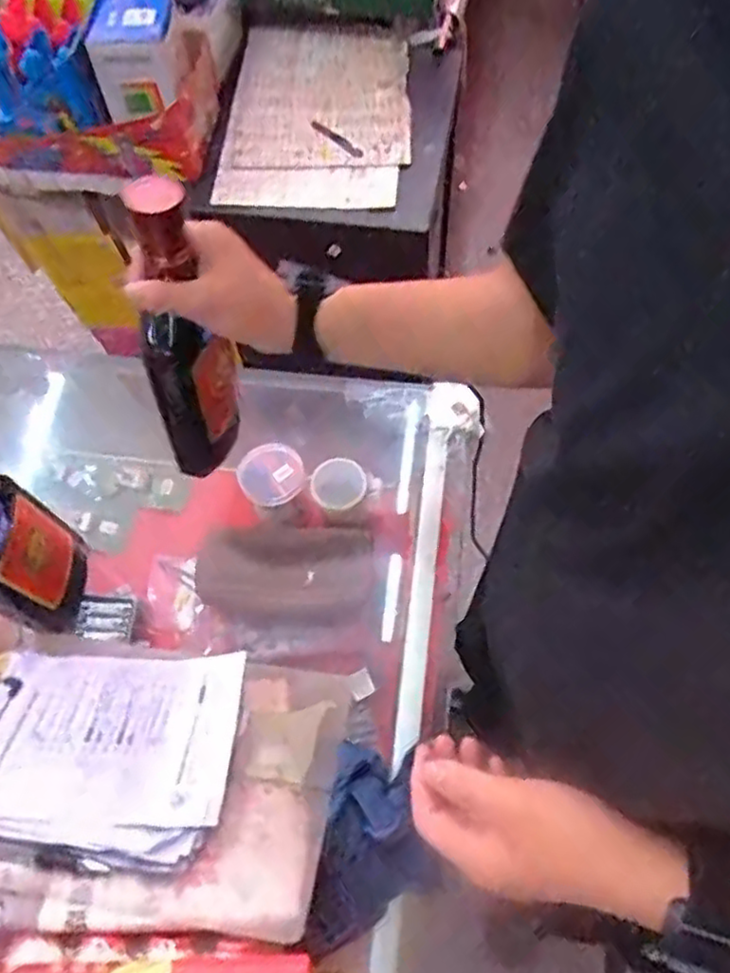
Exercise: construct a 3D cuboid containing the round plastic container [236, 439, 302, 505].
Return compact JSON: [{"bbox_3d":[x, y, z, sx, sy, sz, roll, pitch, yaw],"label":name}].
[{"bbox_3d":[-0.121,-0.021,0.883,0.080,0.026,0.085,-21,65,-7],"label":"round plastic container"}]

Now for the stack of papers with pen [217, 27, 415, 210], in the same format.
[{"bbox_3d":[-0.081,-0.627,1.146,0.294,0.029,0.409,-1,65,3],"label":"stack of papers with pen"}]

